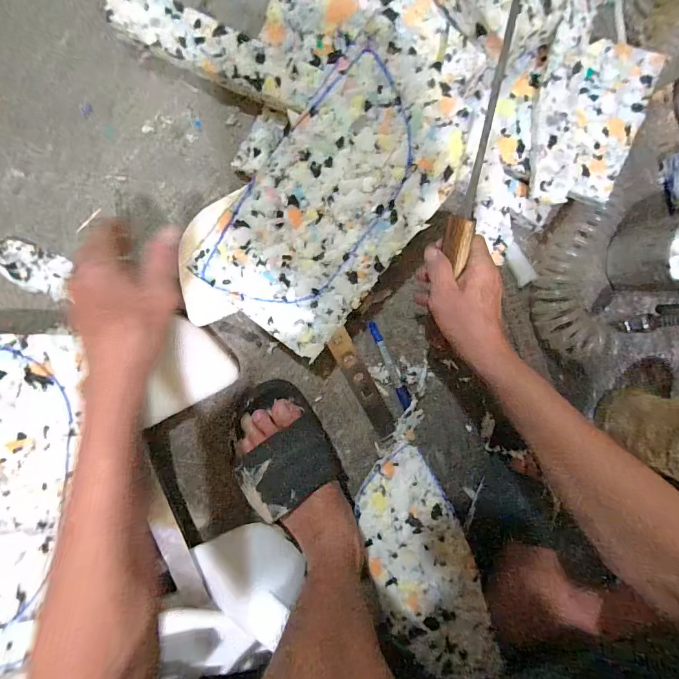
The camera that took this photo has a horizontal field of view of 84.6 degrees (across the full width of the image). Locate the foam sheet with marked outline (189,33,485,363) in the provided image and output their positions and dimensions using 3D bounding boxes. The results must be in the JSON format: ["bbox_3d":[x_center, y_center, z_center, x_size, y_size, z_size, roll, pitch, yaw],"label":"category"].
[{"bbox_3d":[0.016,-0.157,0.384,0.162,0.024,0.341,39,96,-15],"label":"foam sheet with marked outline"}]

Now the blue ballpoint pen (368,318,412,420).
[{"bbox_3d":[0.068,0.036,0.481,0.016,0.010,0.130,-24,100,-6],"label":"blue ballpoint pen"}]

